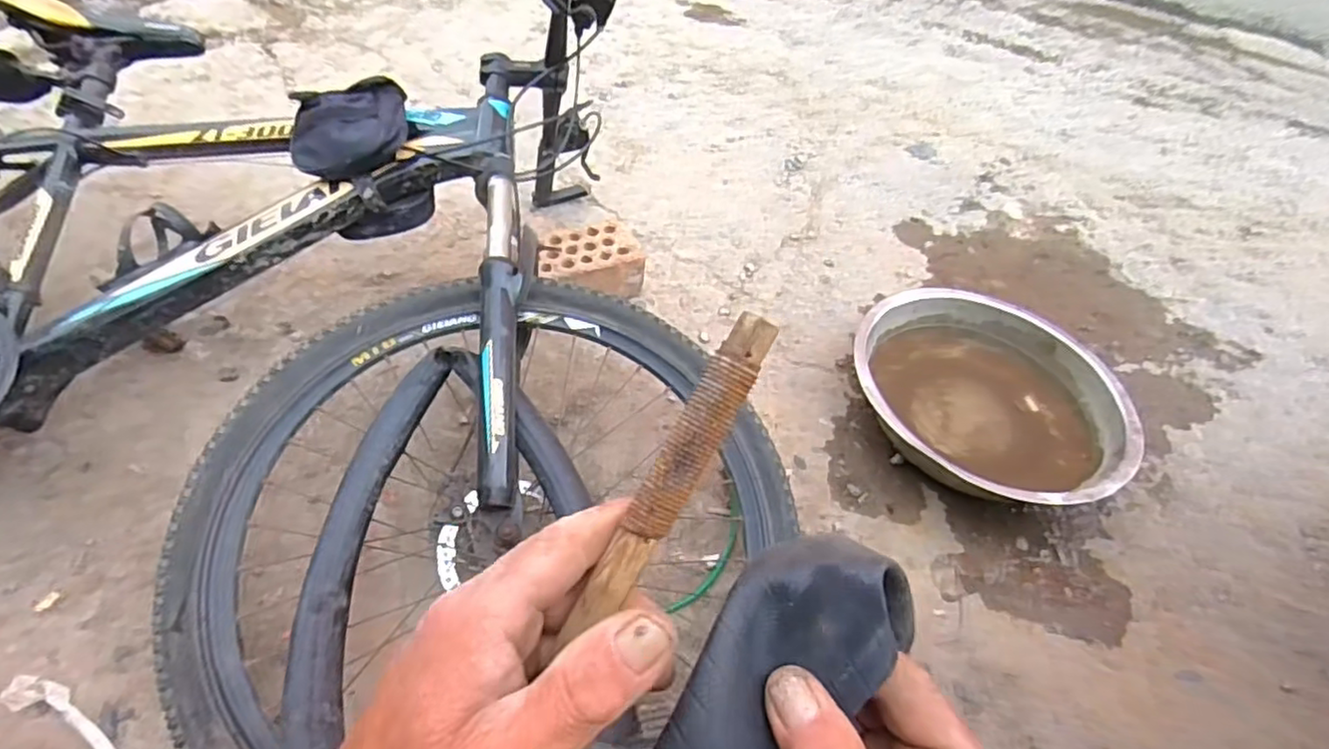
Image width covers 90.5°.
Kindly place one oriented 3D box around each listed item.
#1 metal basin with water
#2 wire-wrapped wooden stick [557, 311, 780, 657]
[{"bbox_3d":[0.450,0.043,0.940,0.364,0.124,0.366,3,47,-3],"label":"metal basin with water"},{"bbox_3d":[0.003,0.037,0.231,0.017,0.009,0.128,30,89,21],"label":"wire-wrapped wooden stick"}]

